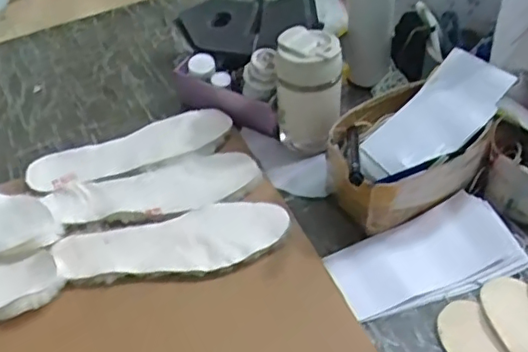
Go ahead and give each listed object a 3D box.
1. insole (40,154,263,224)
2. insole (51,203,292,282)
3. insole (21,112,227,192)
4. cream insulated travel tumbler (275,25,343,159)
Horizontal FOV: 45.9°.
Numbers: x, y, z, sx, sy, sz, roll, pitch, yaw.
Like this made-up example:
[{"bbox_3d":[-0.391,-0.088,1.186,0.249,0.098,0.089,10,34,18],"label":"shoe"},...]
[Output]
[{"bbox_3d":[-0.139,0.010,0.782,0.258,0.019,0.086,-8,44,-3],"label":"insole"},{"bbox_3d":[-0.103,0.073,0.714,0.258,0.023,0.081,-9,44,-3],"label":"insole"},{"bbox_3d":[-0.177,-0.038,0.835,0.266,0.025,0.084,-15,45,-10],"label":"insole"},{"bbox_3d":[0.059,-0.100,0.797,0.085,0.149,0.088,0,46,3],"label":"cream insulated travel tumbler"}]

